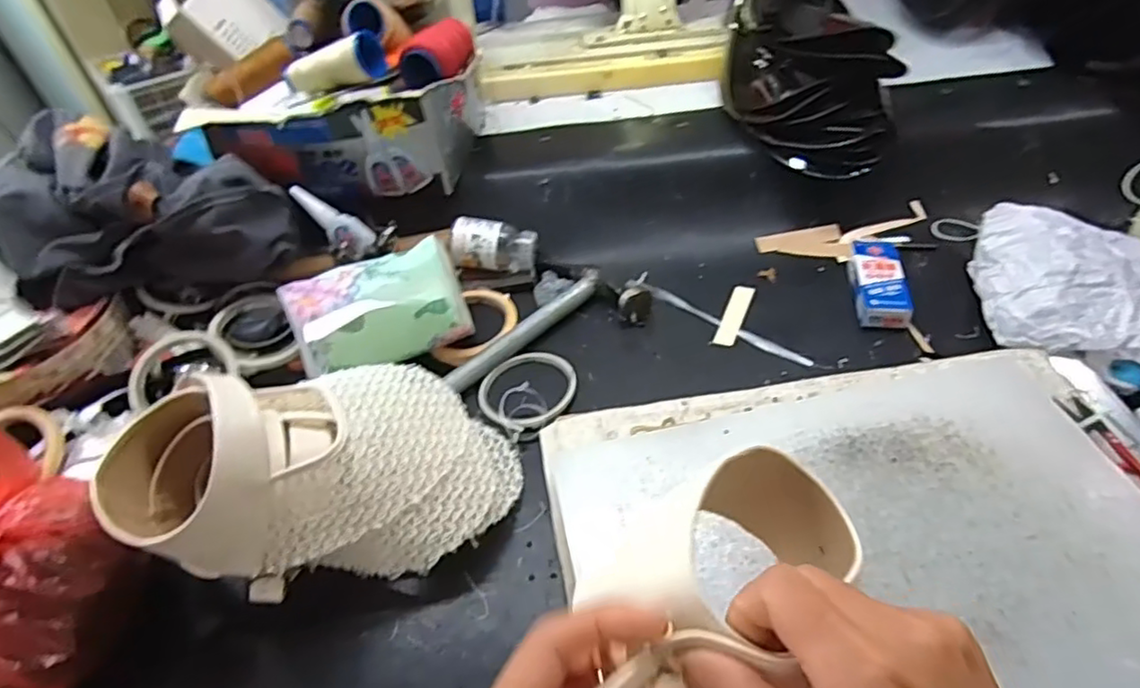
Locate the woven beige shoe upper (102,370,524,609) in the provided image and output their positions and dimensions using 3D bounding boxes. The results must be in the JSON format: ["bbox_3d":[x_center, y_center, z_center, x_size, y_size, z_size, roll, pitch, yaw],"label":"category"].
[{"bbox_3d":[-0.170,0.079,0.453,0.248,0.140,0.150,-13,45,-5],"label":"woven beige shoe upper"}]

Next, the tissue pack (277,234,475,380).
[{"bbox_3d":[-0.170,-0.033,0.579,0.150,0.073,0.079,-20,46,-12],"label":"tissue pack"}]

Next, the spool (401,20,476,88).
[{"bbox_3d":[-0.133,-0.301,0.654,0.047,0.040,0.114,5,46,13],"label":"spool"}]

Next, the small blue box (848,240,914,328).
[{"bbox_3d":[0.295,-0.059,0.616,0.048,0.024,0.111,5,46,13],"label":"small blue box"}]

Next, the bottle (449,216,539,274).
[{"bbox_3d":[-0.080,-0.102,0.678,0.088,0.050,0.037,9,6,-10],"label":"bottle"}]

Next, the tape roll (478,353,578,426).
[{"bbox_3d":[-0.036,0.039,0.573,0.081,0.012,0.089,-4,45,4],"label":"tape roll"}]

